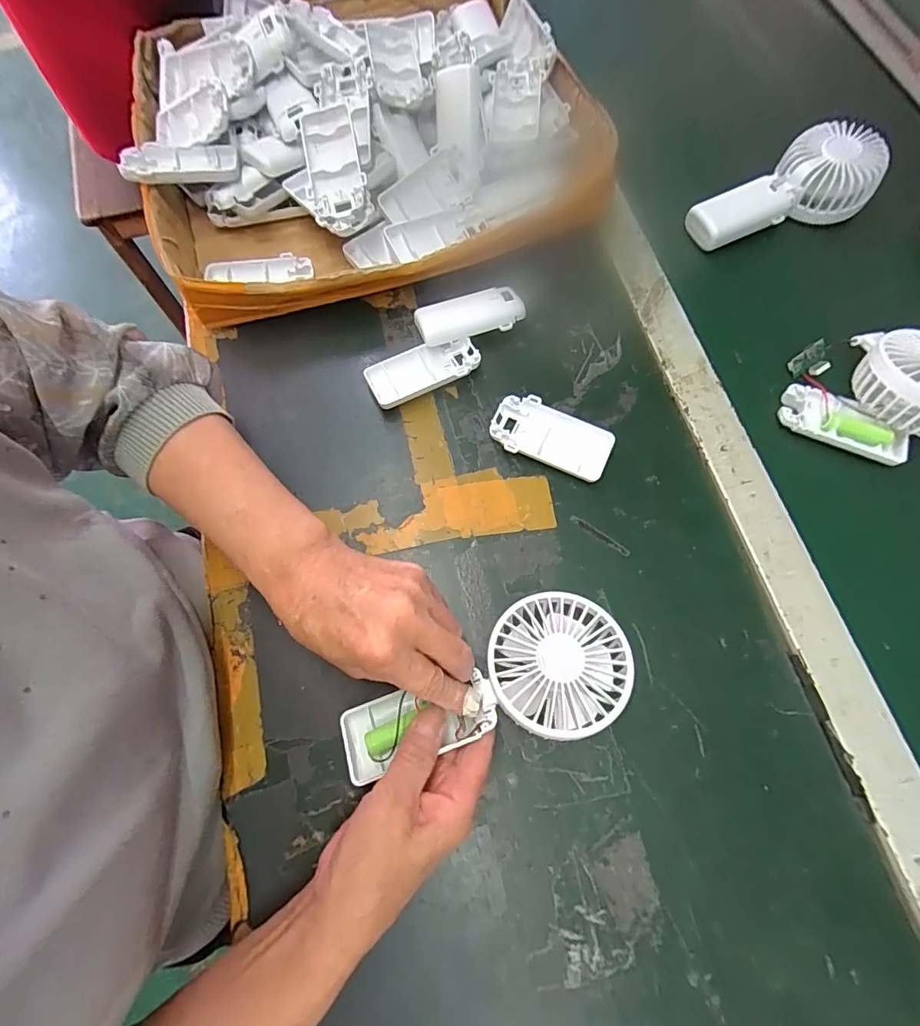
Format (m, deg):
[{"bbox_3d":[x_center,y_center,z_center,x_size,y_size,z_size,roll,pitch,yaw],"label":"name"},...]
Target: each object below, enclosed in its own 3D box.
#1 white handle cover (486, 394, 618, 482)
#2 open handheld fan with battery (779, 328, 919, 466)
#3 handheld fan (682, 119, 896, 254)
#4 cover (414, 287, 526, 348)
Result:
[{"bbox_3d":[0.074,-0.061,0.394,0.095,0.016,0.049,21,73,9],"label":"white handle cover"},{"bbox_3d":[0.333,-0.099,0.377,0.118,0.047,0.098,25,73,10],"label":"open handheld fan with battery"},{"bbox_3d":[0.307,-0.298,0.450,0.170,0.042,0.083,-31,73,-9],"label":"handheld fan"},{"bbox_3d":[0.008,-0.172,0.427,0.091,0.020,0.041,-16,71,-4],"label":"cover"}]

